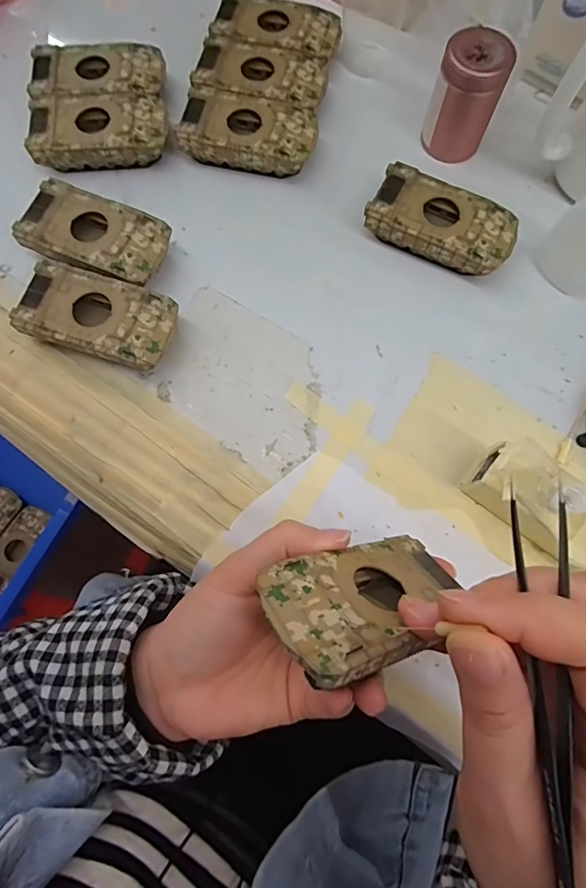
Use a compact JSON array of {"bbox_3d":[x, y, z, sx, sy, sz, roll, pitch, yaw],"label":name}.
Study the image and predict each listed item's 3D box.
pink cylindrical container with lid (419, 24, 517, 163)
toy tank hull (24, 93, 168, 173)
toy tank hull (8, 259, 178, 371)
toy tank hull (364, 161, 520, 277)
[{"bbox_3d":[0.121,-0.241,0.327,0.043,0.065,0.037,25,75,7],"label":"pink cylindrical container with lid"},{"bbox_3d":[-0.139,-0.227,0.344,0.093,0.030,0.048,-6,73,-2],"label":"toy tank hull"},{"bbox_3d":[-0.123,-0.080,0.301,0.094,0.026,0.050,18,74,5],"label":"toy tank hull"},{"bbox_3d":[0.102,-0.151,0.323,0.096,0.026,0.050,25,75,7],"label":"toy tank hull"}]

